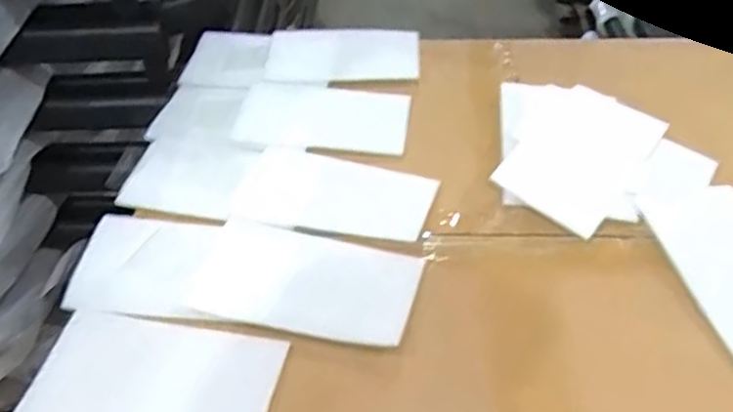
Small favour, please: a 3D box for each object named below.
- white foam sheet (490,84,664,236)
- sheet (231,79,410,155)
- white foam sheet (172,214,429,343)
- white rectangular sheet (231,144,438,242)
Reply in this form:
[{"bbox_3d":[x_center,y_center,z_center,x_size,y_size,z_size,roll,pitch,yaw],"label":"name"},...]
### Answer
[{"bbox_3d":[0.165,-0.042,0.489,0.080,0.010,0.143,33,54,18],"label":"white foam sheet"},{"bbox_3d":[-0.038,-0.079,0.567,0.146,0.007,0.098,3,45,5],"label":"sheet"},{"bbox_3d":[-0.039,0.049,0.430,0.141,0.011,0.084,10,45,11],"label":"white foam sheet"},{"bbox_3d":[-0.022,-0.010,0.487,0.139,0.006,0.084,9,46,11],"label":"white rectangular sheet"}]

